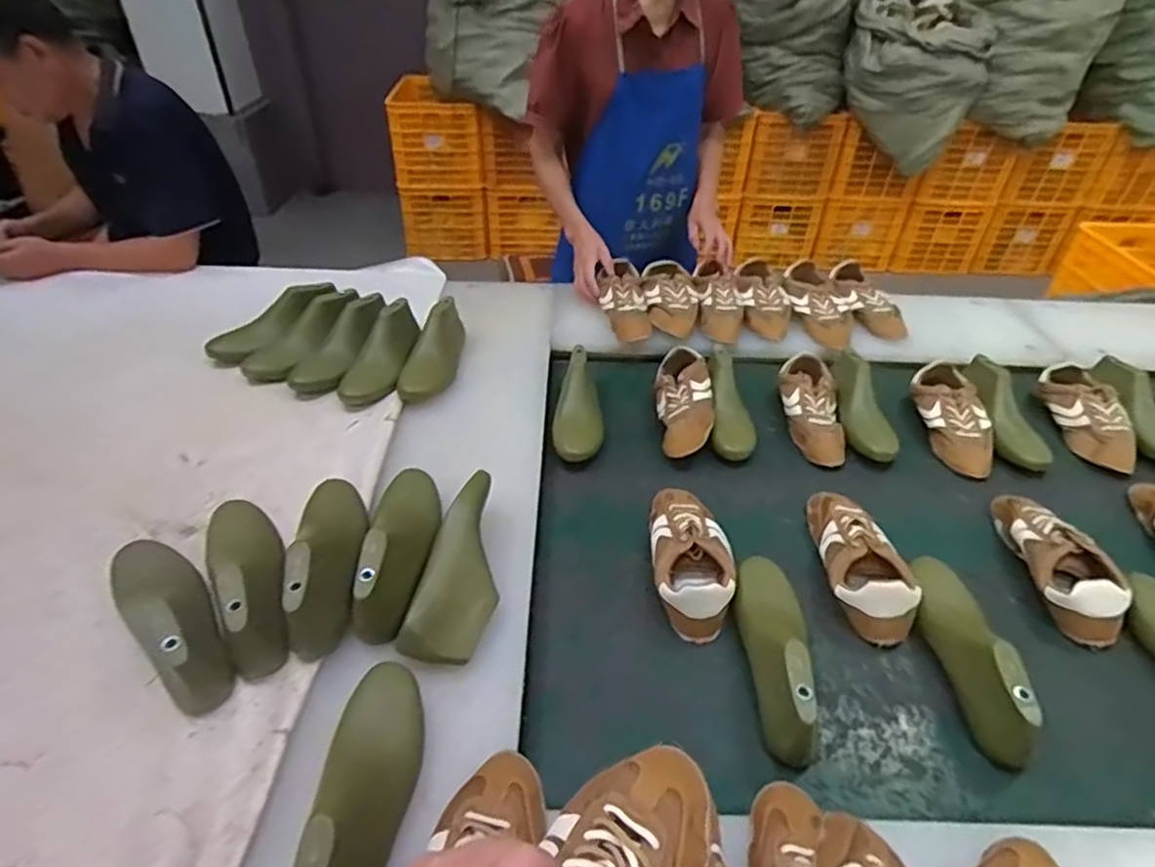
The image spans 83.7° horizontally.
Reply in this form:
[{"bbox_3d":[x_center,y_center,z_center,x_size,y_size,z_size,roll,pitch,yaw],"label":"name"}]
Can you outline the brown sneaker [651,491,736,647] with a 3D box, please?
[{"bbox_3d":[0.151,0.154,0.865,0.101,0.068,0.241,2,41,2],"label":"brown sneaker"}]

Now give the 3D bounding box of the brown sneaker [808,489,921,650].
[{"bbox_3d":[0.378,0.165,0.874,0.100,0.079,0.243,1,41,1],"label":"brown sneaker"}]

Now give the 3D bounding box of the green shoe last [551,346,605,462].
[{"bbox_3d":[0.003,-0.054,1.087,0.080,0.074,0.232,1,41,1],"label":"green shoe last"}]

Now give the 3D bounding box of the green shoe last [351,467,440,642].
[{"bbox_3d":[-0.217,0.118,0.779,0.080,0.073,0.249,-3,41,-4],"label":"green shoe last"}]

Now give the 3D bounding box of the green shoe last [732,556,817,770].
[{"bbox_3d":[0.227,0.239,0.753,0.069,0.102,0.261,3,29,4],"label":"green shoe last"}]

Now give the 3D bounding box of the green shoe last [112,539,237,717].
[{"bbox_3d":[-0.443,0.185,0.698,0.076,0.088,0.249,-31,50,-31],"label":"green shoe last"}]

